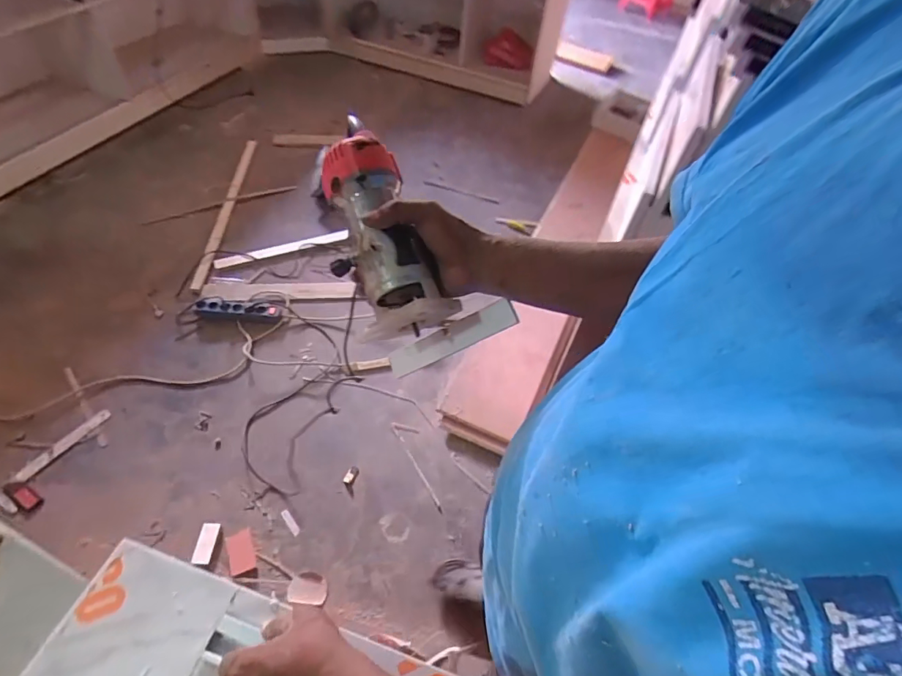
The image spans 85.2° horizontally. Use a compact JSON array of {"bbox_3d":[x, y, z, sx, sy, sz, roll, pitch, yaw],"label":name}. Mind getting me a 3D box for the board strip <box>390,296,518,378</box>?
[{"bbox_3d":[0.000,0.001,0.554,0.156,0.033,0.012,-26,10,19],"label":"board strip"}]

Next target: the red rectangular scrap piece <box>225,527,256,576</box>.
[{"bbox_3d":[-0.571,0.581,1.333,0.066,0.017,0.115,-16,53,-18],"label":"red rectangular scrap piece"}]

